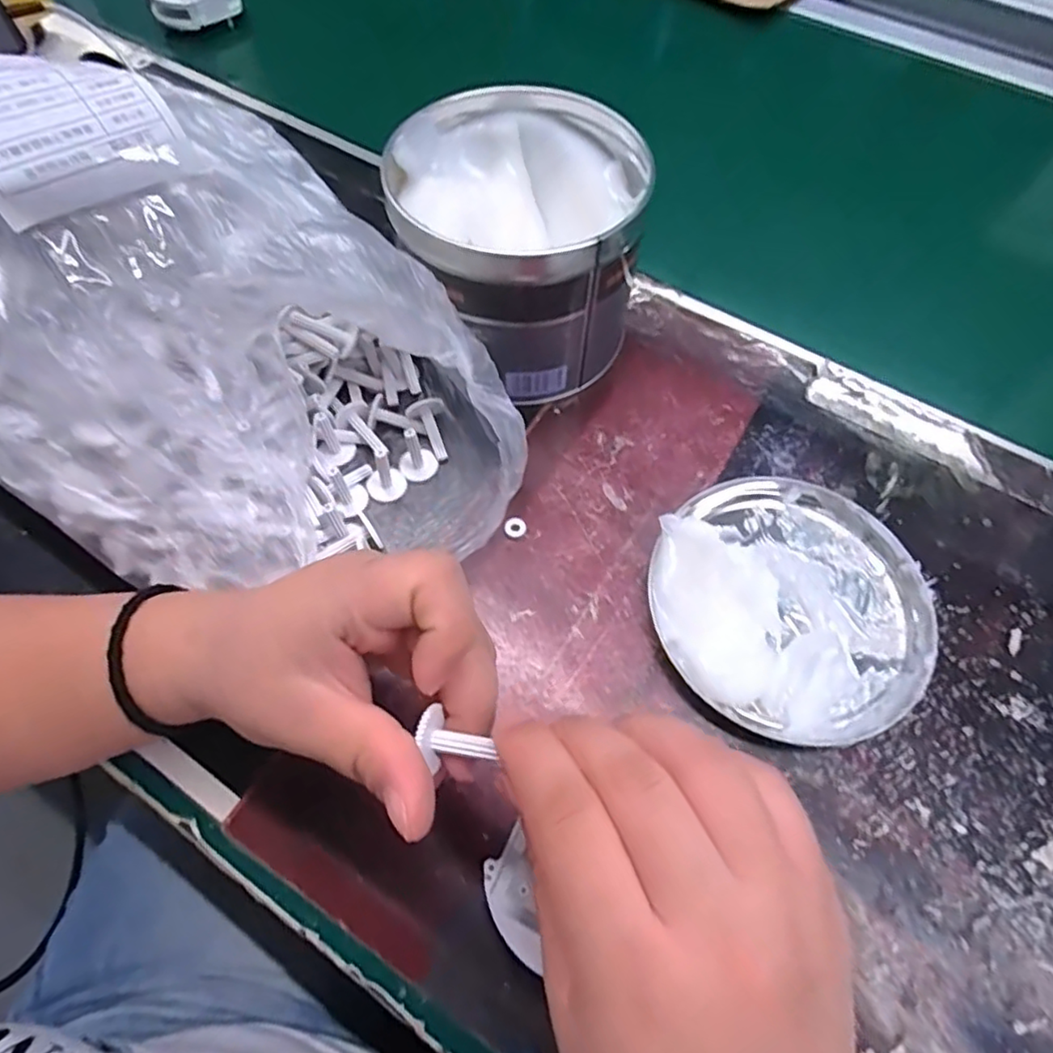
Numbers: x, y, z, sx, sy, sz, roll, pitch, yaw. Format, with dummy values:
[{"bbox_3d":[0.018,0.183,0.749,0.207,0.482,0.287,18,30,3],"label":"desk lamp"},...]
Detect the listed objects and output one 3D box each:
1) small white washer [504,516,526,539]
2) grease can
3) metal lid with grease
[{"bbox_3d":[-0.005,0.001,0.318,0.010,0.004,0.011,1,62,-1],"label":"small white washer"},{"bbox_3d":[-0.005,-0.147,0.339,0.121,0.101,0.123,1,62,-1],"label":"grease can"},{"bbox_3d":[0.124,0.032,0.290,0.125,0.029,0.125,1,62,-1],"label":"metal lid with grease"}]

